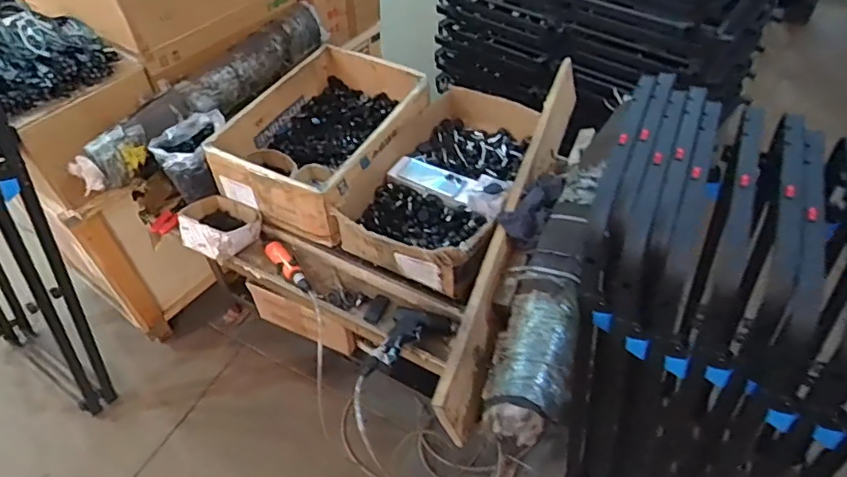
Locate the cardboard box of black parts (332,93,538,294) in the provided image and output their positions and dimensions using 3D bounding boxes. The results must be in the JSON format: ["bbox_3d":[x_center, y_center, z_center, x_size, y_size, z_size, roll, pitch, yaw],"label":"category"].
[{"bbox_3d":[0.068,-0.150,1.297,0.340,0.120,0.605,20,52,17],"label":"cardboard box of black parts"}]

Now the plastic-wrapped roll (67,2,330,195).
[{"bbox_3d":[-0.545,-0.432,1.466,0.142,0.107,0.912,22,52,19],"label":"plastic-wrapped roll"}]

